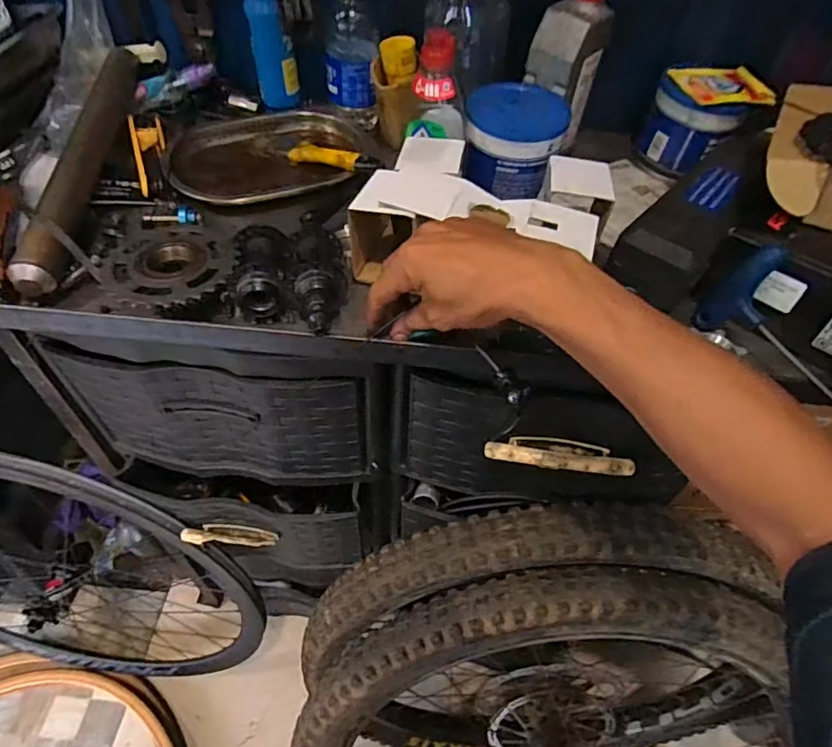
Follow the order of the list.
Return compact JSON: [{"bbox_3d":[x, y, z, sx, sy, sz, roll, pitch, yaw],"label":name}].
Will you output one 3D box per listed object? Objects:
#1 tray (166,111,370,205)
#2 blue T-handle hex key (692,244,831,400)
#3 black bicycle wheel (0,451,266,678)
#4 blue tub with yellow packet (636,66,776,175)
[{"bbox_3d":[-0.166,-0.250,0.610,0.210,0.027,0.138,-12,52,-13],"label":"tray"},{"bbox_3d":[0.298,-0.033,0.420,0.021,0.083,0.146,-23,56,-21],"label":"blue T-handle hex key"},{"bbox_3d":[-0.542,0.316,0.819,0.623,0.605,0.147,12,51,6],"label":"black bicycle wheel"},{"bbox_3d":[0.338,-0.302,0.635,0.115,0.089,0.104,24,53,15],"label":"blue tub with yellow packet"}]

